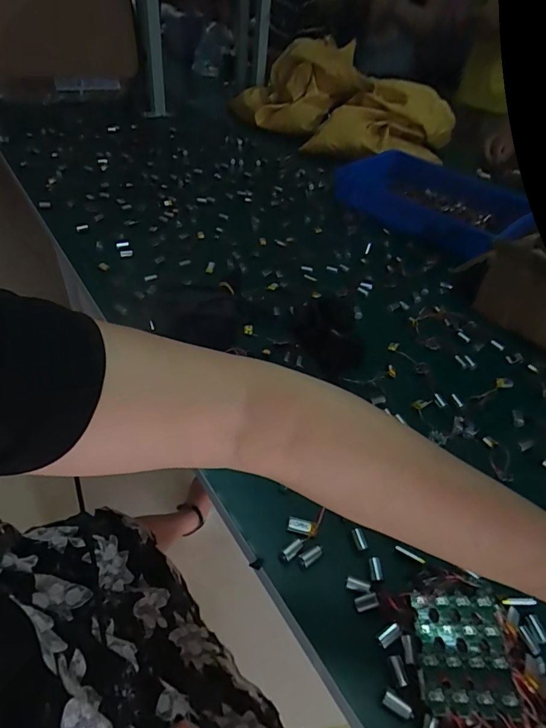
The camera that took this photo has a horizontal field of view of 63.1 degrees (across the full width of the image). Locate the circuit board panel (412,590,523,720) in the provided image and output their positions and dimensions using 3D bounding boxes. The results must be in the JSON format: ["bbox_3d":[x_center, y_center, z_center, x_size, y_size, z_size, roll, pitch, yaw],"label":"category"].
[{"bbox_3d":[0.133,0.198,0.310,0.058,0.004,0.074,-5,39,9],"label":"circuit board panel"}]

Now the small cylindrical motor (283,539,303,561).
[{"bbox_3d":[0.017,0.156,0.374,0.021,0.007,0.007,-38,58,-22],"label":"small cylindrical motor"}]

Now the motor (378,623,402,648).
[{"bbox_3d":[0.087,0.202,0.331,0.019,0.006,0.009,-23,50,-28],"label":"motor"}]

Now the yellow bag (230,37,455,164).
[{"bbox_3d":[0.168,-0.721,1.203,0.384,0.174,0.485,-22,50,-27],"label":"yellow bag"}]

